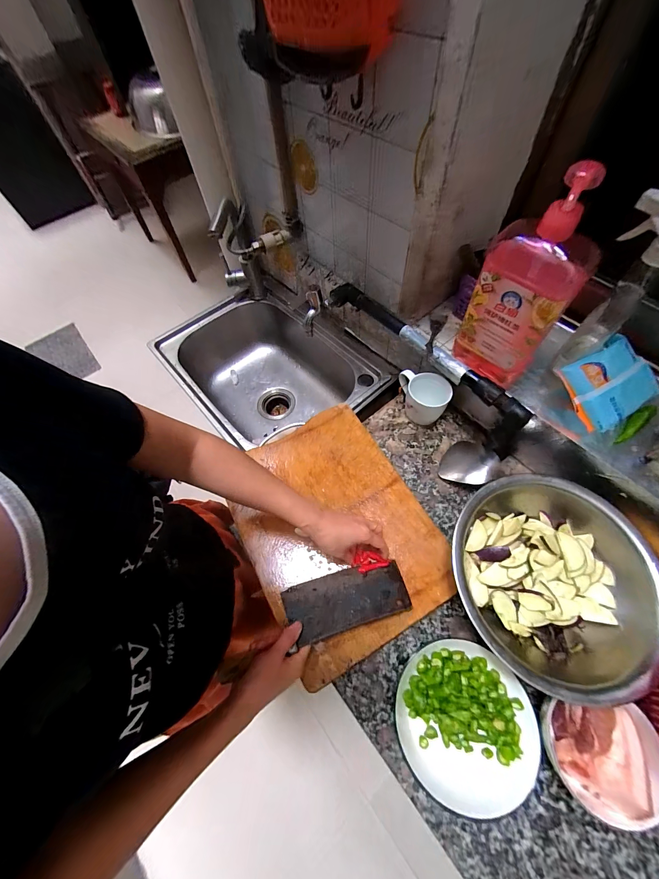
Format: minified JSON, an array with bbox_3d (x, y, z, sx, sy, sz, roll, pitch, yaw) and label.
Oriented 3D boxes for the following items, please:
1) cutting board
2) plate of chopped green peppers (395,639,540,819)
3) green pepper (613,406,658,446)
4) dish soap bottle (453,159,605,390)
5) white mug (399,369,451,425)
[{"bbox_3d":[0.002,0.138,0.538,0.298,0.027,0.387,-30,65,-12],"label":"cutting board"},{"bbox_3d":[0.180,0.365,0.408,0.169,0.032,0.164,-1,63,3],"label":"plate of chopped green peppers"},{"bbox_3d":[0.454,-0.022,0.464,0.075,0.017,0.023,-43,67,0],"label":"green pepper"},{"bbox_3d":[0.256,-0.191,0.423,0.060,0.271,0.117,-41,68,-17],"label":"dish soap bottle"},{"bbox_3d":[0.182,-0.083,0.624,0.102,0.083,0.083,17,65,12],"label":"white mug"}]

